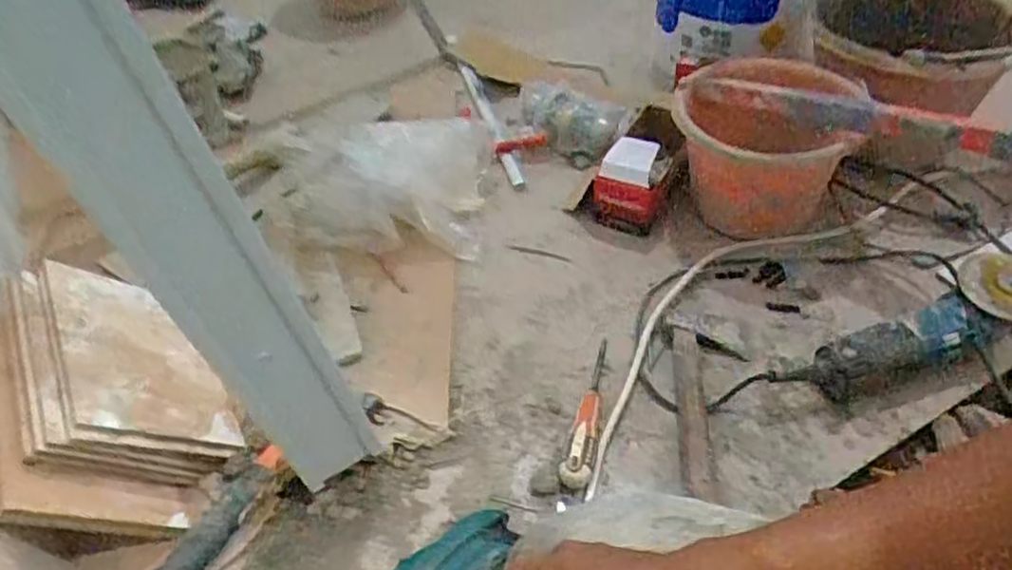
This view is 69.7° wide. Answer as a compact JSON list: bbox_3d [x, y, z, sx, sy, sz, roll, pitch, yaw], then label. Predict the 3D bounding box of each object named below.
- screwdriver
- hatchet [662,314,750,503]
[{"bbox_3d":[0.088,0.132,0.764,0.029,0.039,0.180,10,47,13],"label":"screwdriver"},{"bbox_3d":[0.216,0.114,0.759,0.083,0.025,0.217,-1,46,3],"label":"hatchet"}]

